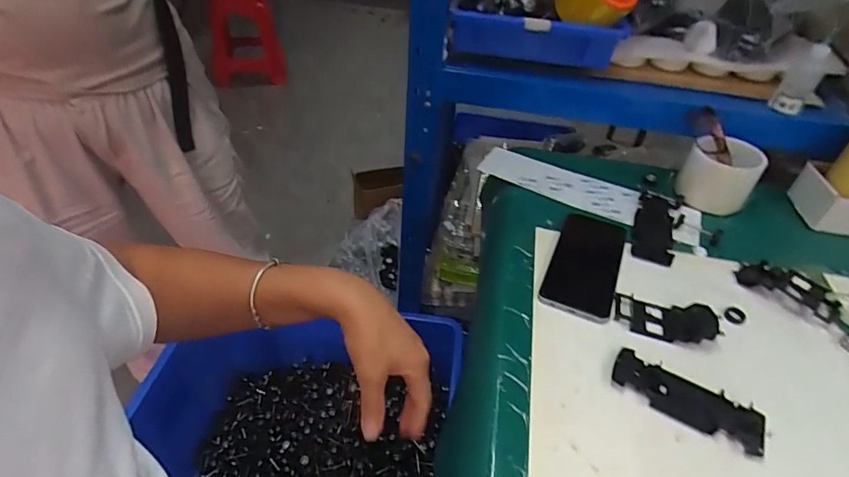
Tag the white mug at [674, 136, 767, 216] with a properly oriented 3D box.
[{"bbox_3d":[0.391,-0.082,0.630,0.089,0.080,0.079,33,48,27],"label":"white mug"}]

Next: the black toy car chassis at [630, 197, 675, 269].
[{"bbox_3d":[0.290,-0.017,0.591,0.045,0.010,0.134,19,44,15],"label":"black toy car chassis"}]

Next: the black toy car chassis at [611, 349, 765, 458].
[{"bbox_3d":[0.231,0.142,0.416,0.125,0.006,0.042,26,46,22],"label":"black toy car chassis"}]

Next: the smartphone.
[{"bbox_3d":[0.186,0.027,0.542,0.075,0.006,0.168,19,43,15],"label":"smartphone"}]

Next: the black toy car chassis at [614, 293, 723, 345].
[{"bbox_3d":[0.245,0.081,0.479,0.094,0.020,0.048,14,42,9],"label":"black toy car chassis"}]

